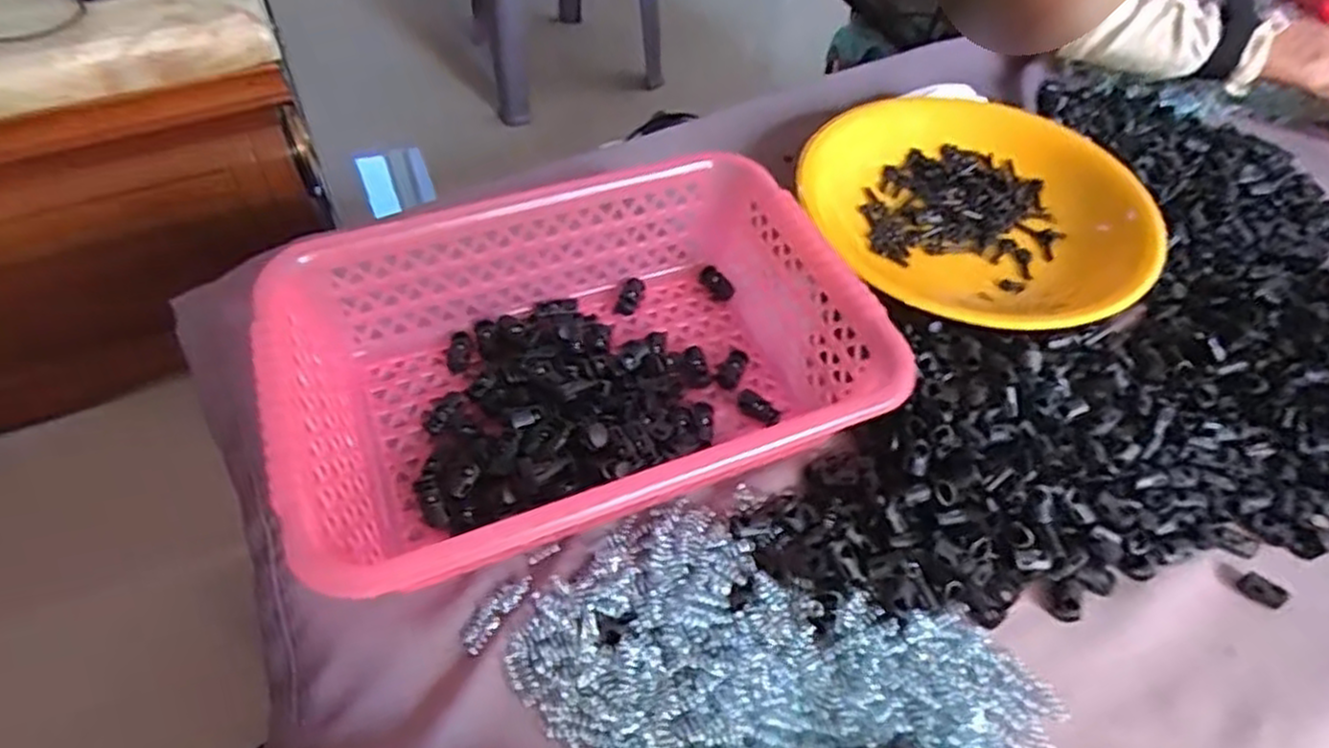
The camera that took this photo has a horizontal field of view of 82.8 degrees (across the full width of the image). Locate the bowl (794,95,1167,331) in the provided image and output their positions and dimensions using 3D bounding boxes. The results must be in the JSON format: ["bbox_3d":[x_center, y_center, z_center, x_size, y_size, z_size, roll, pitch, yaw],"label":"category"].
[{"bbox_3d":[0.223,-0.122,0.544,0.218,0.048,0.246,-26,58,-21],"label":"bowl"}]

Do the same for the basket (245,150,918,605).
[{"bbox_3d":[-0.046,-0.007,0.419,0.305,0.074,0.214,-17,56,-16],"label":"basket"}]

